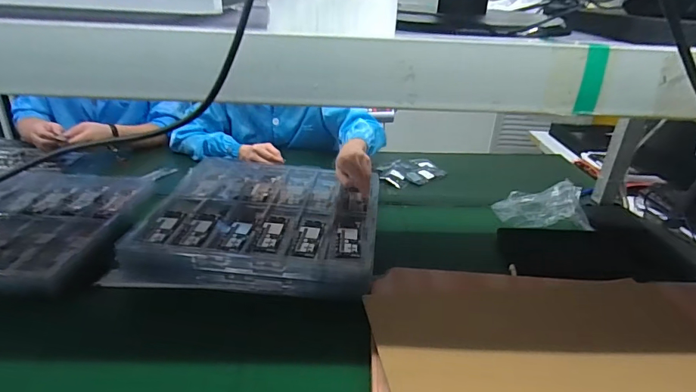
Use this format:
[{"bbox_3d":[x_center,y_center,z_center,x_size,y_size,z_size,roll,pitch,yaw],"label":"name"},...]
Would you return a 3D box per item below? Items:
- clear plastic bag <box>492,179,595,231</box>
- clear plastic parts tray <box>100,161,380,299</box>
[{"bbox_3d":[0.467,0.019,1.039,0.220,0.060,0.138,4,26,1],"label":"clear plastic bag"},{"bbox_3d":[-0.172,0.037,0.911,0.456,0.070,0.436,5,26,4],"label":"clear plastic parts tray"}]

